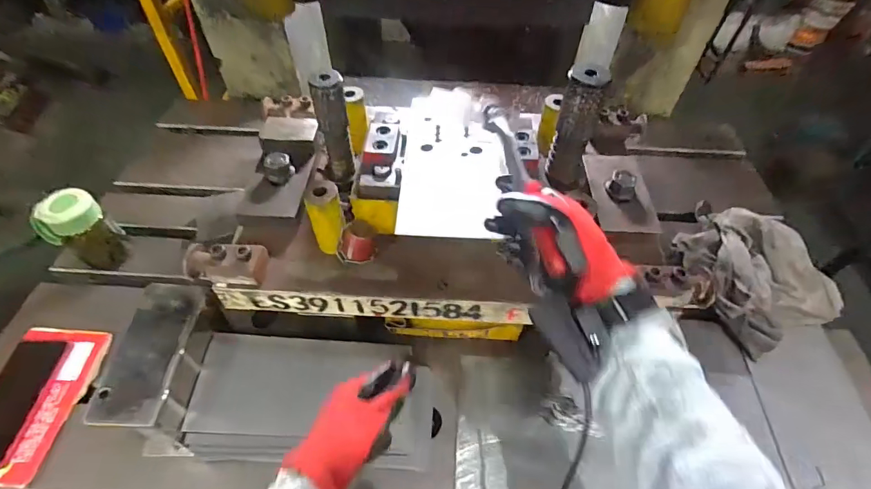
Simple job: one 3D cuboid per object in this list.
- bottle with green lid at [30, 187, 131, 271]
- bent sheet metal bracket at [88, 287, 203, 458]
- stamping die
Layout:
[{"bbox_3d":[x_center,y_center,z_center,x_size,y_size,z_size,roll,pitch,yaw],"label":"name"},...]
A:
[{"bbox_3d":[-0.539,-0.021,0.673,0.067,0.130,0.069,10,51,8],"label":"bottle with green lid"},{"bbox_3d":[-0.315,0.161,0.525,0.077,0.136,0.178,-1,50,-1],"label":"bent sheet metal bracket"},{"bbox_3d":[0.007,-0.090,0.594,0.583,0.273,0.340,3,50,3],"label":"stamping die"}]

